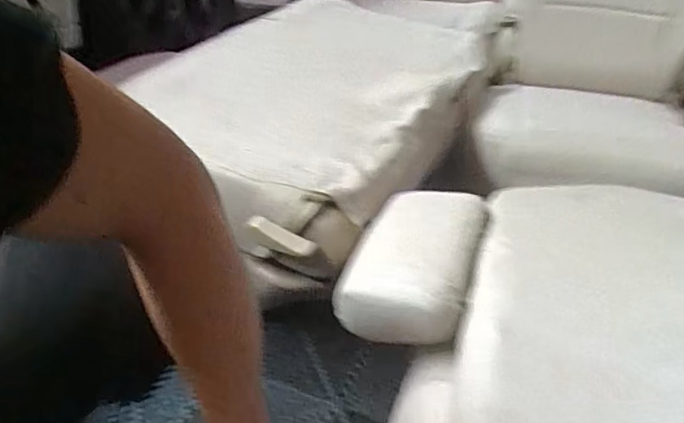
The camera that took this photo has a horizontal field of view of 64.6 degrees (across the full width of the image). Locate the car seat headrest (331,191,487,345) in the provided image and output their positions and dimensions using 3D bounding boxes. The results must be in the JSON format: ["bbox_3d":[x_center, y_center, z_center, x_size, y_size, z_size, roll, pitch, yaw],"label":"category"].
[{"bbox_3d":[0.106,0.069,0.762,0.156,0.090,0.241,14,35,19],"label":"car seat headrest"}]

